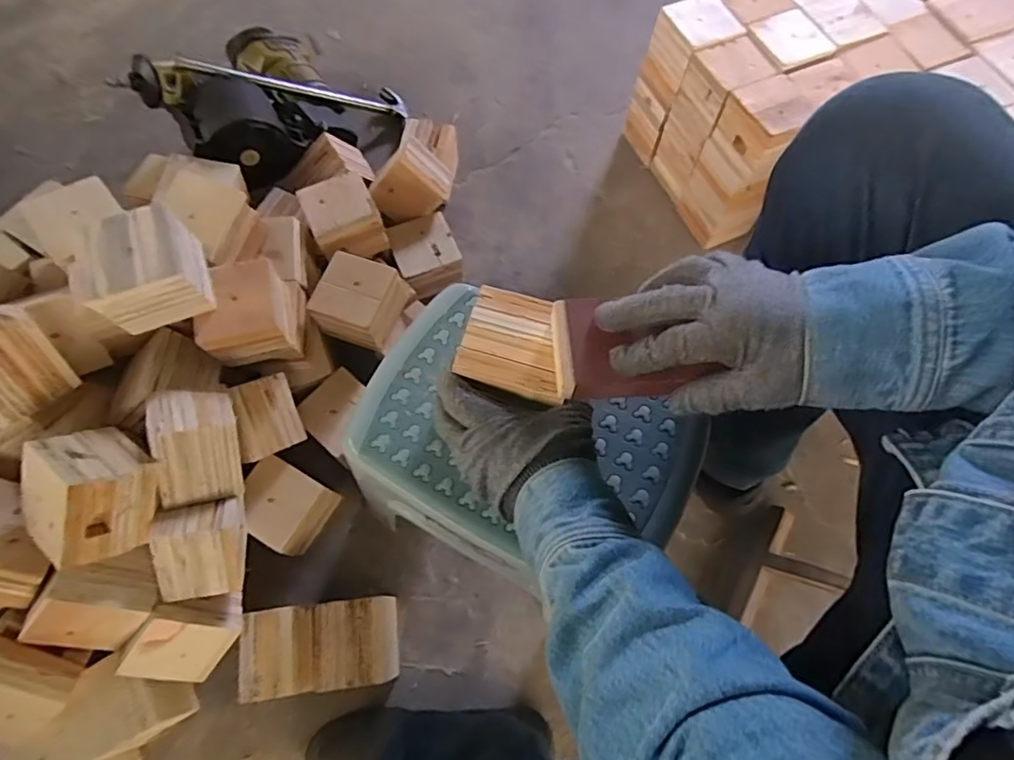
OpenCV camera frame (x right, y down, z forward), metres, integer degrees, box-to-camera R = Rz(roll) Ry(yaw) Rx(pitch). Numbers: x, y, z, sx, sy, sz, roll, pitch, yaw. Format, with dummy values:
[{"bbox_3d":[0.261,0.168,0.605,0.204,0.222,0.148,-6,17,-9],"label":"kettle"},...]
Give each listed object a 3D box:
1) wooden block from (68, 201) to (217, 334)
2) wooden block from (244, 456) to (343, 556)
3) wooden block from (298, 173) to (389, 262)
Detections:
[{"bbox_3d":[-0.391,-0.118,0.619,0.107,0.075,0.107,-17,70,-7],"label":"wooden block"},{"bbox_3d":[-0.289,0.169,0.758,0.100,0.079,0.099,26,70,9],"label":"wooden block"},{"bbox_3d":[-0.234,-0.233,0.831,0.097,0.075,0.092,-23,71,-10],"label":"wooden block"}]

